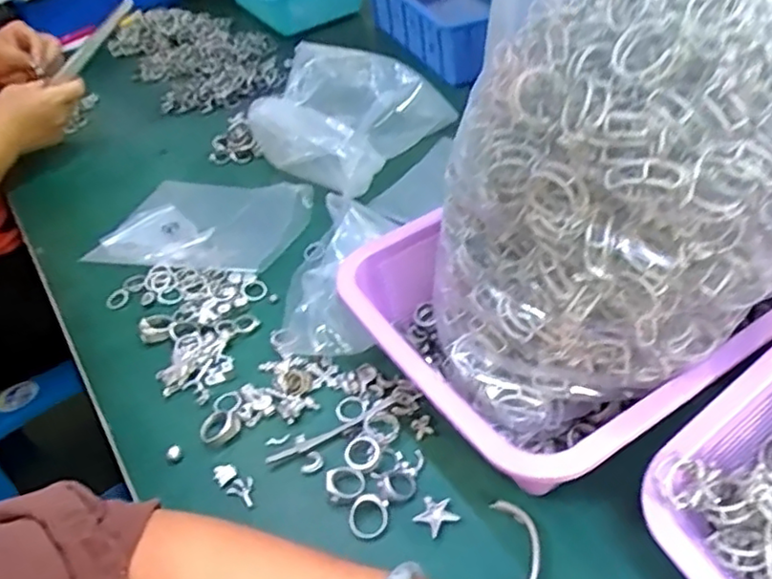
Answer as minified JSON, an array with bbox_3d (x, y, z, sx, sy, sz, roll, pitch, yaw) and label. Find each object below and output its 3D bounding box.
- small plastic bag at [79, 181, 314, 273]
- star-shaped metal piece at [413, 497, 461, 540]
[{"bbox_3d":[-0.180,-0.068,0.631,0.197,0.034,0.147,9,46,20],"label":"small plastic bag"},{"bbox_3d":[0.030,0.137,0.389,0.024,0.004,0.021,-33,47,-23],"label":"star-shaped metal piece"}]

